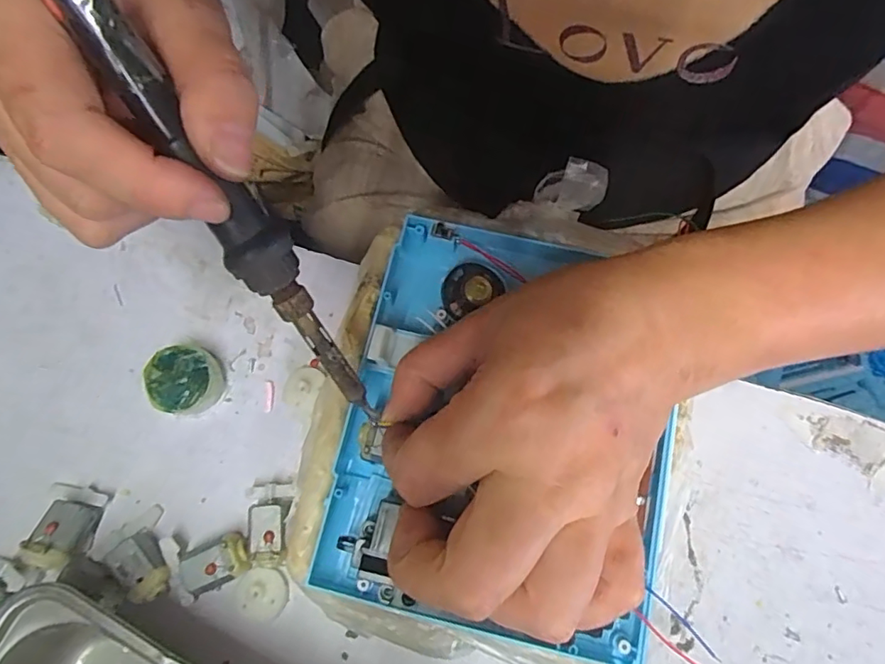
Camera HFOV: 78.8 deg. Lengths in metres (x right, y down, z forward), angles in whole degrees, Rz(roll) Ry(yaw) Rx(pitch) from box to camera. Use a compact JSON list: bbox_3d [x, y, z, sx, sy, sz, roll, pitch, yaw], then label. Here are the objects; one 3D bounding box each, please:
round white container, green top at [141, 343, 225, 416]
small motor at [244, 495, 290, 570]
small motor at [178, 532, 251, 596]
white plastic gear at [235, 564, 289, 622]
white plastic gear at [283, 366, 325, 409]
[{"bbox_3d":[-0.127,0.024,0.265,0.032,0.017,0.032,0,74,1],"label":"round white container, green top"},{"bbox_3d":[-0.079,0.091,0.247,0.018,0.015,0.028,1,74,1],"label":"small motor"},{"bbox_3d":[-0.103,0.105,0.244,0.031,0.014,0.020,-27,76,-6],"label":"small motor"},{"bbox_3d":[-0.081,0.119,0.244,0.022,0.007,0.023,25,76,8],"label":"white plastic gear"},{"bbox_3d":[-0.069,0.027,0.268,0.019,0.006,0.021,20,76,7],"label":"white plastic gear"}]

